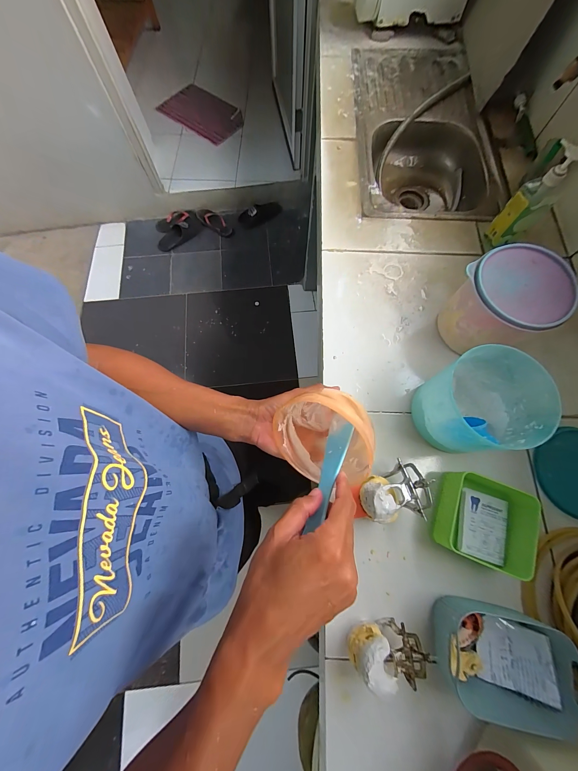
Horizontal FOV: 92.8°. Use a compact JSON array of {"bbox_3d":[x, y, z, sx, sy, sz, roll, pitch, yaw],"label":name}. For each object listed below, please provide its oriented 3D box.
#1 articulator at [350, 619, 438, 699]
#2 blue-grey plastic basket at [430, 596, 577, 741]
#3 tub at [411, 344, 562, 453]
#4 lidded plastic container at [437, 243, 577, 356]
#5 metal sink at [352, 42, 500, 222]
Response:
[{"bbox_3d":[0.145,0.391,0.404,0.104,0.081,0.069,8,73,3],"label":"articulator"},{"bbox_3d":[0.316,0.398,0.405,0.183,0.076,0.118,10,73,3],"label":"blue-grey plastic basket"},{"bbox_3d":[0.326,0.038,0.484,0.158,0.155,0.148,0,72,0],"label":"tub"},{"bbox_3d":[0.398,-0.147,0.535,0.153,0.154,0.156,0,72,0],"label":"lidded plastic container"},{"bbox_3d":[0.399,-0.773,0.885,0.385,0.143,0.750,3,72,1],"label":"metal sink"}]

